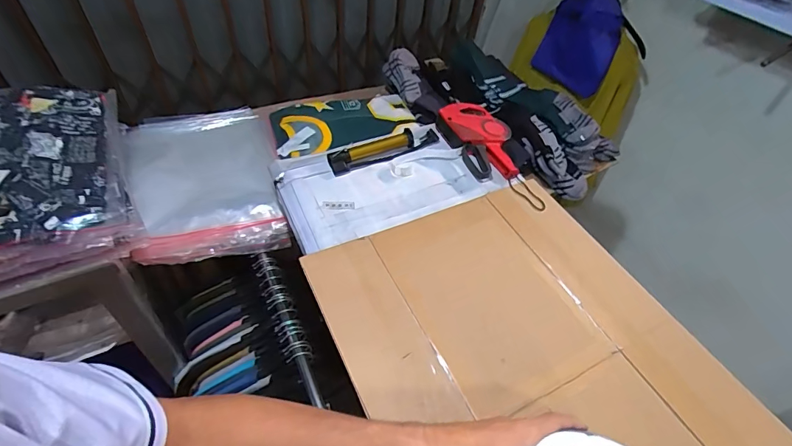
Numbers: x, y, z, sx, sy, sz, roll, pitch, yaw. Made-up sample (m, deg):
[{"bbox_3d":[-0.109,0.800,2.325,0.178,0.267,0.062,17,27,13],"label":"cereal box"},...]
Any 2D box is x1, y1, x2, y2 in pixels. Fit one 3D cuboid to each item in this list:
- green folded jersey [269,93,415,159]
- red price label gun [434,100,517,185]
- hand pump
[{"bbox_3d":[-0.143,-0.268,1.116,0.358,0.045,0.196,-17,53,-19],"label":"green folded jersey"},{"bbox_3d":[0.187,-0.183,0.939,0.126,0.046,0.218,-13,52,-17],"label":"red price label gun"},{"bbox_3d":[-0.019,-0.159,0.906,0.253,0.034,0.046,-18,53,-20],"label":"hand pump"}]

